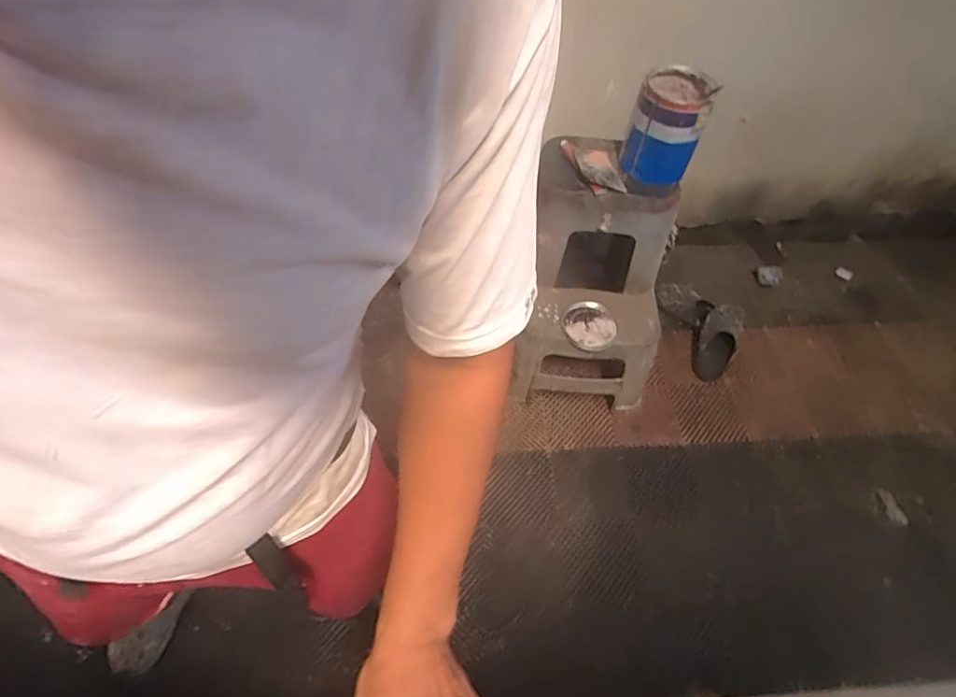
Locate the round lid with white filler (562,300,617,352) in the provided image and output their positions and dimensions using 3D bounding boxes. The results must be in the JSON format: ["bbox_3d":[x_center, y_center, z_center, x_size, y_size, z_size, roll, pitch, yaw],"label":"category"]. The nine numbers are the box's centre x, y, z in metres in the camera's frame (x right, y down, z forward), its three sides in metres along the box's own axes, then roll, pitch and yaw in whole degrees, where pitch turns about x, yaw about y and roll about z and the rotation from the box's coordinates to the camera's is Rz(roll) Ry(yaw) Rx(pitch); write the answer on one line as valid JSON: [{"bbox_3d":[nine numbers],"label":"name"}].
[{"bbox_3d":[0.297,-0.063,1.397,0.135,0.027,0.143,-2,63,4],"label":"round lid with white filler"}]

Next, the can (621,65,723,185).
[{"bbox_3d":[0.438,-0.526,1.219,0.150,0.202,0.186,15,56,9],"label":"can"}]

